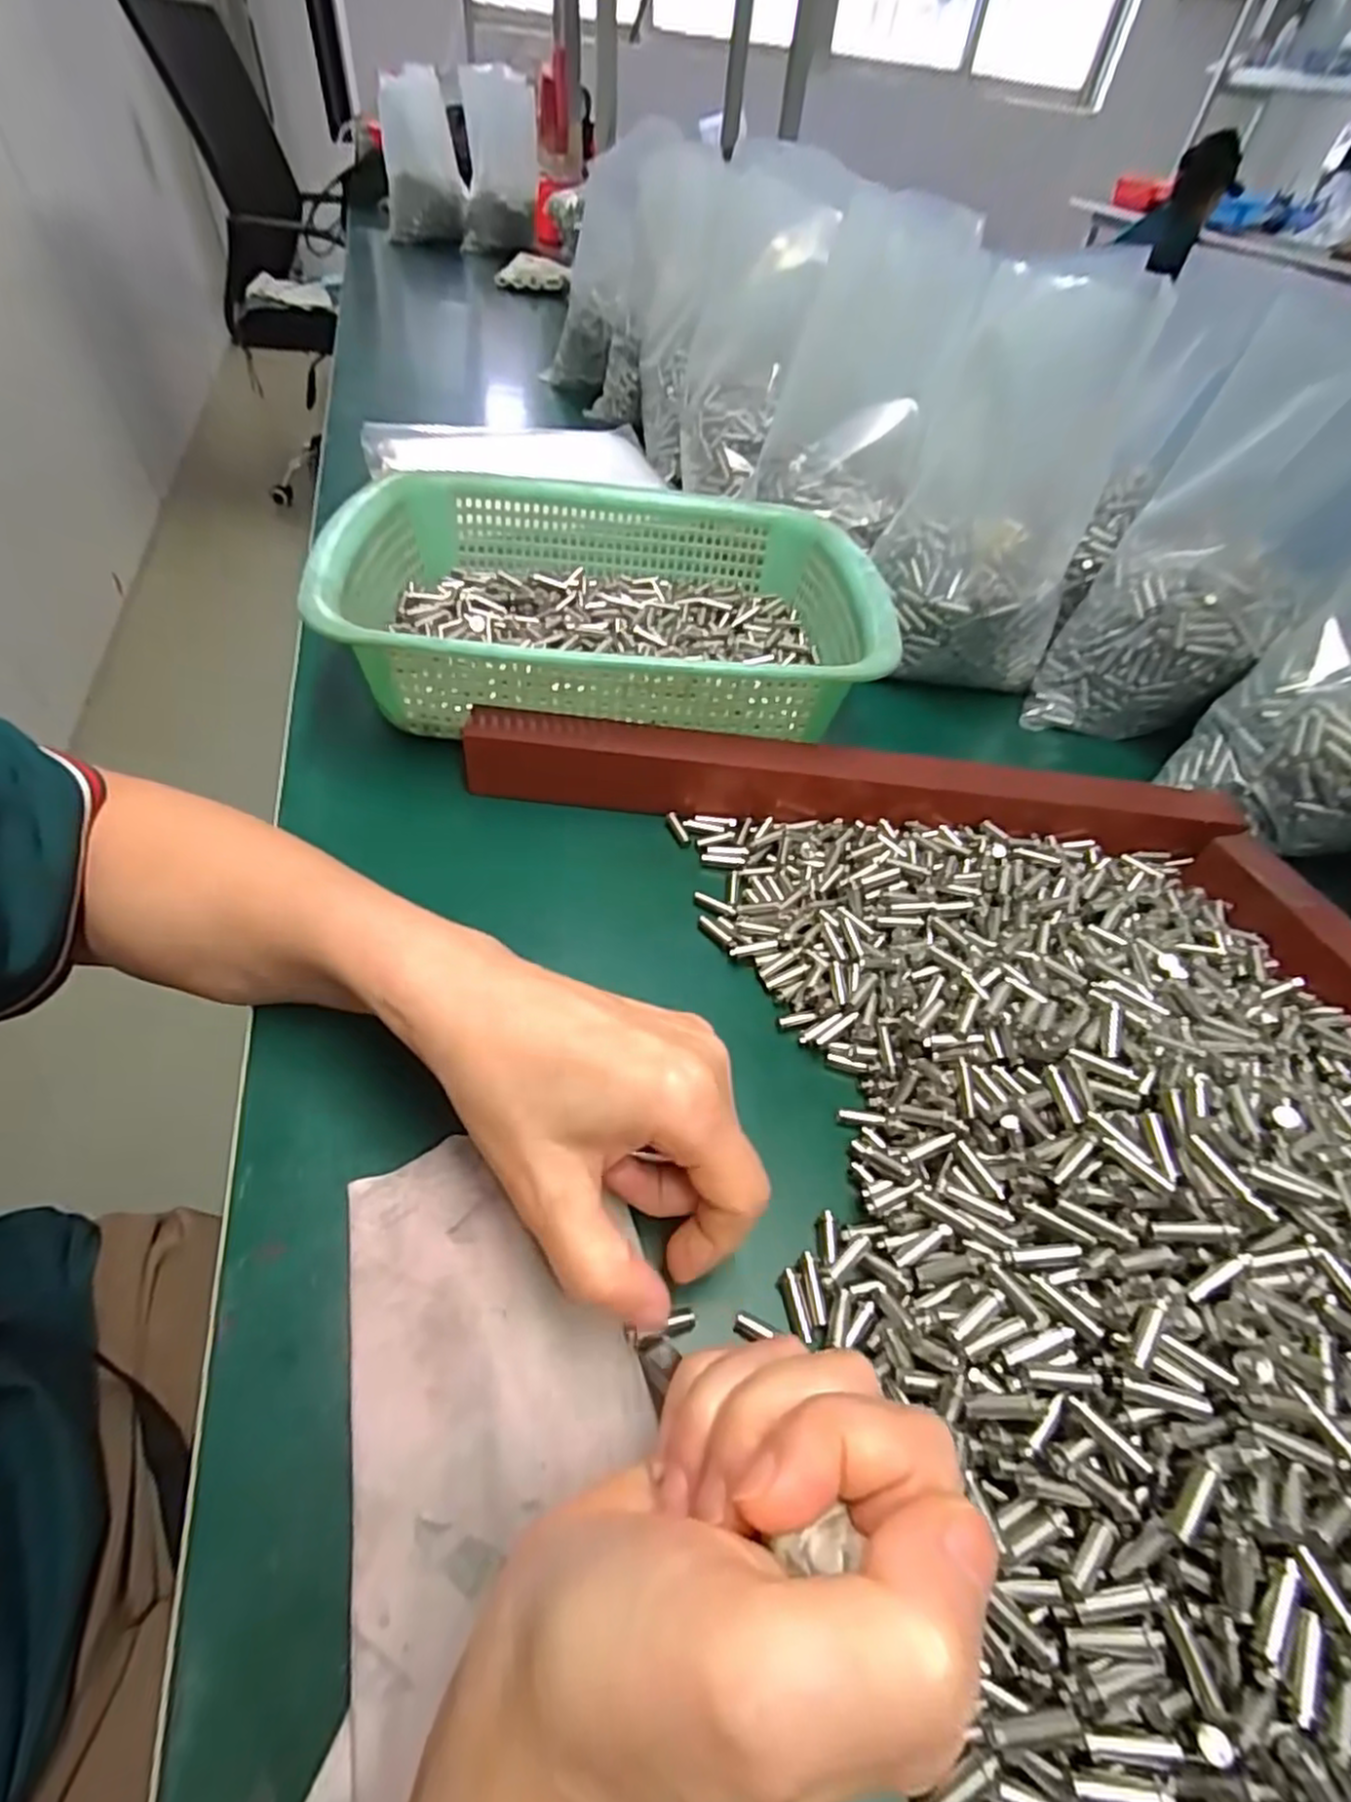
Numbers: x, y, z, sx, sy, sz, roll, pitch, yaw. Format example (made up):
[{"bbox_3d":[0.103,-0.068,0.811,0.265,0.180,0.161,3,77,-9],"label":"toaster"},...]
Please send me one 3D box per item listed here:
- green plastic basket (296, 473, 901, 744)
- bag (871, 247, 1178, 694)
[{"bbox_3d":[-0.034,-0.179,0.417,0.292,0.079,0.227,-1,51,-5],"label":"green plastic basket"},{"bbox_3d":[0.201,-0.248,0.437,0.123,0.198,0.122,22,51,12],"label":"bag"}]

